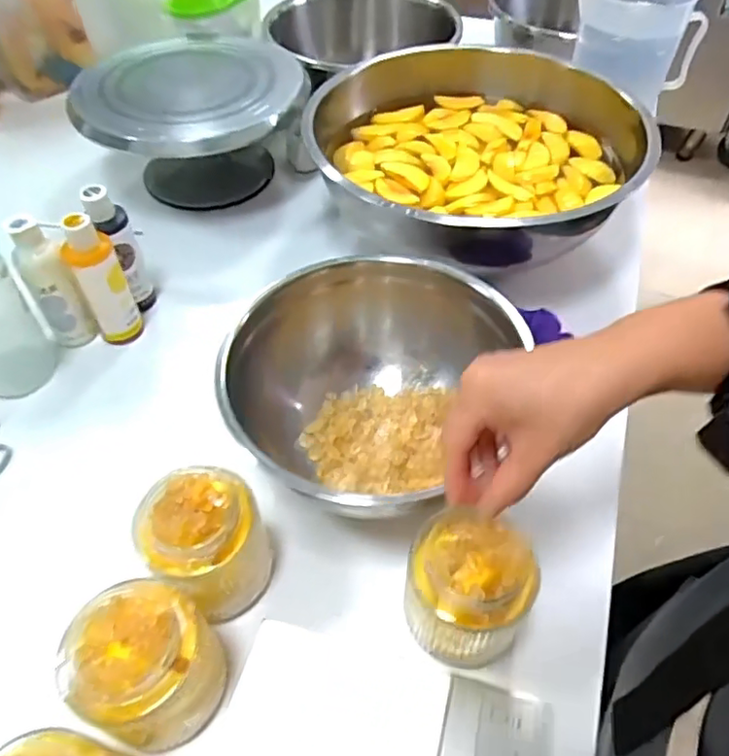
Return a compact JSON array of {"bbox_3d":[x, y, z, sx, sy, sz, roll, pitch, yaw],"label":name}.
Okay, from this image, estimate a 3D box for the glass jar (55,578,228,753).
[{"bbox_3d":[-0.140,0.189,0.397,0.080,0.097,0.083,0,51,1],"label":"glass jar"}]

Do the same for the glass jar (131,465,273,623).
[{"bbox_3d":[-0.117,0.124,0.453,0.078,0.102,0.081,0,51,1],"label":"glass jar"}]

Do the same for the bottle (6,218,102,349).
[{"bbox_3d":[-0.314,-0.090,0.606,0.046,0.145,0.041,-34,58,-24],"label":"bottle"}]

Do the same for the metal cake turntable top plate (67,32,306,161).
[{"bbox_3d":[-0.226,-0.383,0.782,0.262,0.019,0.301,31,58,23],"label":"metal cake turntable top plate"}]

